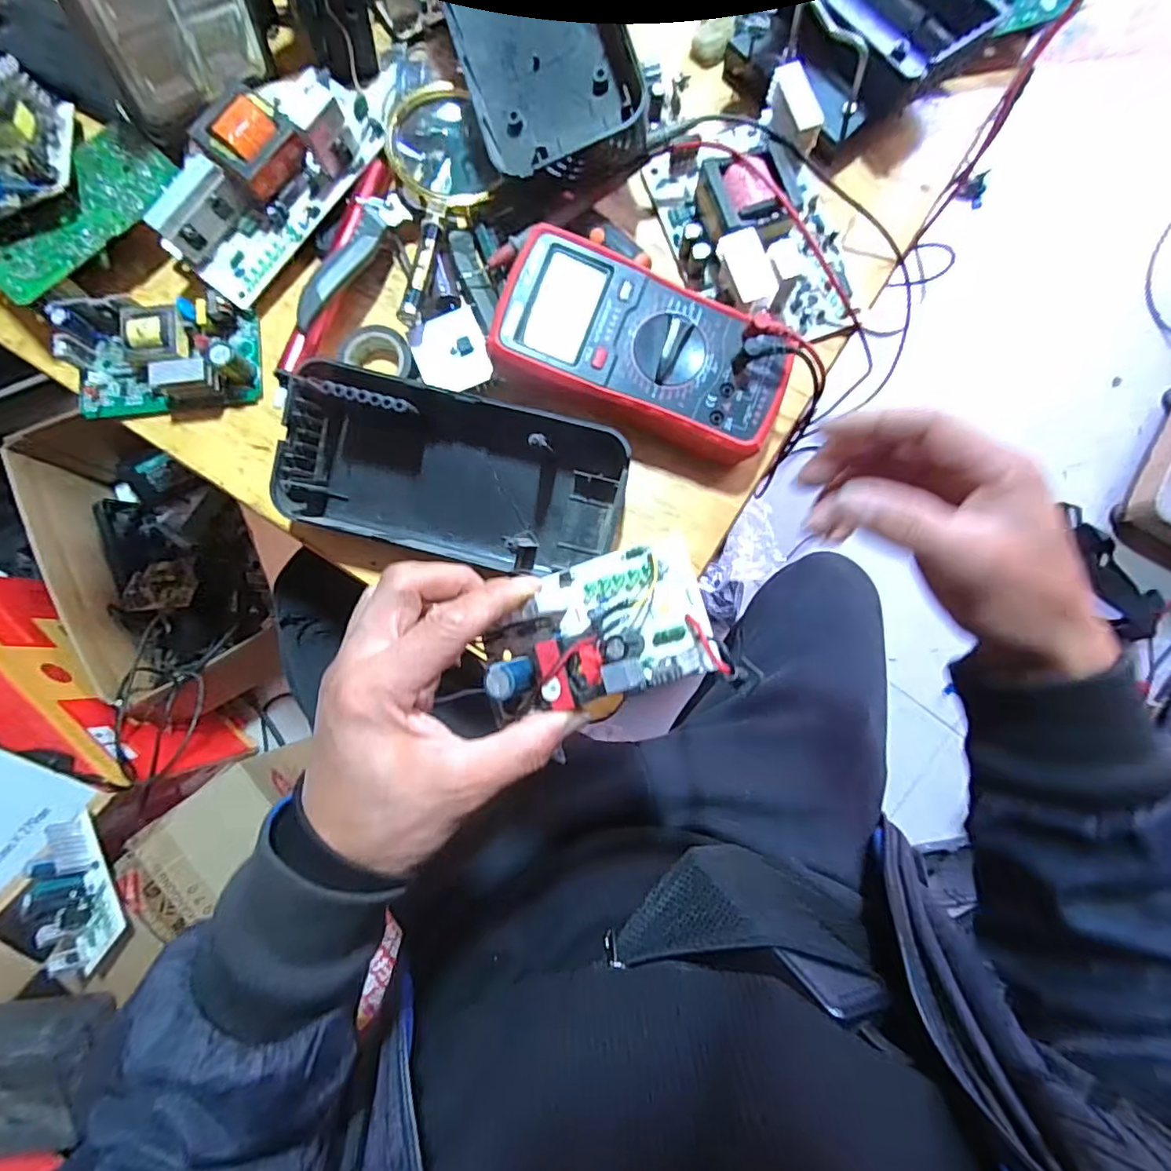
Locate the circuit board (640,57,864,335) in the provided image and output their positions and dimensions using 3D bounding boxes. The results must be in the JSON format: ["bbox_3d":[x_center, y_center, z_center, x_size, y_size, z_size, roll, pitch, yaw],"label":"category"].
[{"bbox_3d":[0.121,-0.246,0.380,0.116,0.053,0.169,-26,84,-2],"label":"circuit board"}]

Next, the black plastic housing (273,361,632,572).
[{"bbox_3d":[-0.083,-0.068,0.361,0.214,0.059,0.099,11,84,2],"label":"black plastic housing"}]

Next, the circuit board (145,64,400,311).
[{"bbox_3d":[-0.204,-0.289,0.382,0.082,0.044,0.194,36,85,4],"label":"circuit board"}]

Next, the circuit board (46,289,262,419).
[{"bbox_3d":[-0.288,-0.158,0.387,0.119,0.034,0.067,-7,84,0],"label":"circuit board"}]

